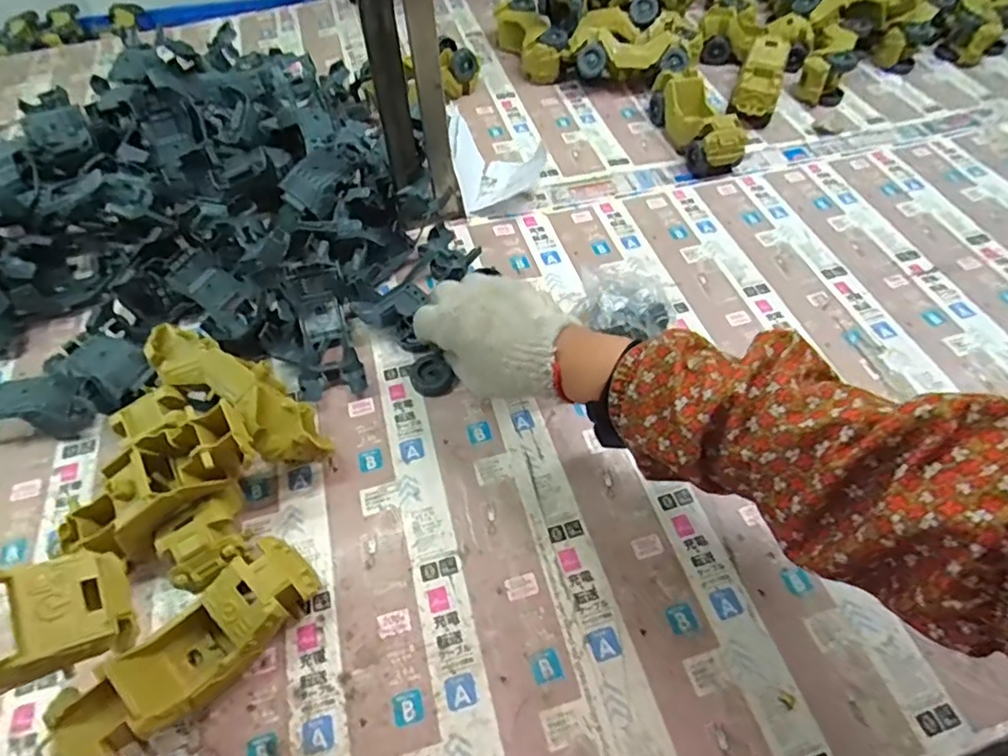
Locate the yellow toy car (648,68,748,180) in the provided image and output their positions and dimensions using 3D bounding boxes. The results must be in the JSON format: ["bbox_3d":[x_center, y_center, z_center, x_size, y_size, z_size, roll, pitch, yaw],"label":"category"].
[{"bbox_3d":[0.230,-0.310,0.698,0.061,0.063,0.154,-9,56,-5],"label":"yellow toy car"}]

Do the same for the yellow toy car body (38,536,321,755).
[{"bbox_3d":[-0.199,0.178,0.377,0.057,0.062,0.162,37,64,23],"label":"yellow toy car body"}]

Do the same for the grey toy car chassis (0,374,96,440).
[{"bbox_3d":[-0.429,0.028,0.507,0.150,0.042,0.055,-8,56,-5],"label":"grey toy car chassis"}]

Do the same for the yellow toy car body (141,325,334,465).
[{"bbox_3d":[-0.215,0.012,0.476,0.173,0.056,0.061,35,62,7],"label":"yellow toy car body"}]

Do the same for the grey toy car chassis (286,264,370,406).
[{"bbox_3d":[-0.169,-0.042,0.543,0.053,0.041,0.127,-16,57,-10],"label":"grey toy car chassis"}]

